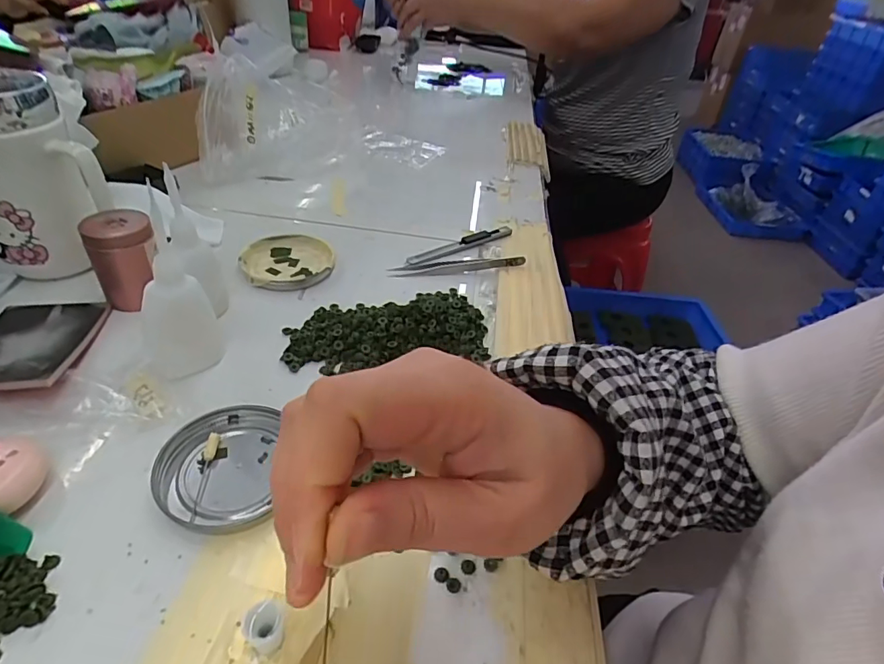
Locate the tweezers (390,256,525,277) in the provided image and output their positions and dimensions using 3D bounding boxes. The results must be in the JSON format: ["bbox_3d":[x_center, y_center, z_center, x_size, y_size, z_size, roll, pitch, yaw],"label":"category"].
[{"bbox_3d":[0.015,-0.065,0.464,0.126,0.013,0.015,-4,40,-14],"label":"tweezers"}]

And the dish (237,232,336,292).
[{"bbox_3d":[-0.137,-0.064,0.446,0.077,0.013,0.080,5,39,-4],"label":"dish"}]

